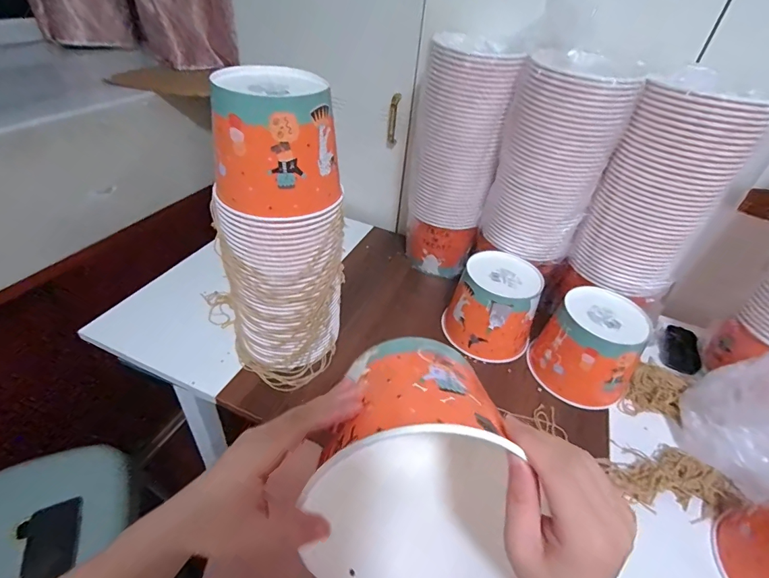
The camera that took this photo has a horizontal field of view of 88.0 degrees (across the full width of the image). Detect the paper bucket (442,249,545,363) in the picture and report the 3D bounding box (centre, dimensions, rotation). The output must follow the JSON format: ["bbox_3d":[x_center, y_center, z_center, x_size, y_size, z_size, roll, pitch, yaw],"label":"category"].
[{"bbox_3d":[0.190,0.031,0.699,0.149,0.130,0.136,17,41,12],"label":"paper bucket"}]

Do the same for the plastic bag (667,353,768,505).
[{"bbox_3d":[0.516,0.176,0.529,0.147,0.170,0.148,7,40,1],"label":"plastic bag"}]

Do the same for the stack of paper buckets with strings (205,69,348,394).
[{"bbox_3d":[-0.148,-0.063,0.569,0.154,0.409,0.166,26,44,22],"label":"stack of paper buckets with strings"}]

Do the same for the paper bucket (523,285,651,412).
[{"bbox_3d":[0.331,0.094,0.640,0.135,0.125,0.144,-30,52,-35],"label":"paper bucket"}]

